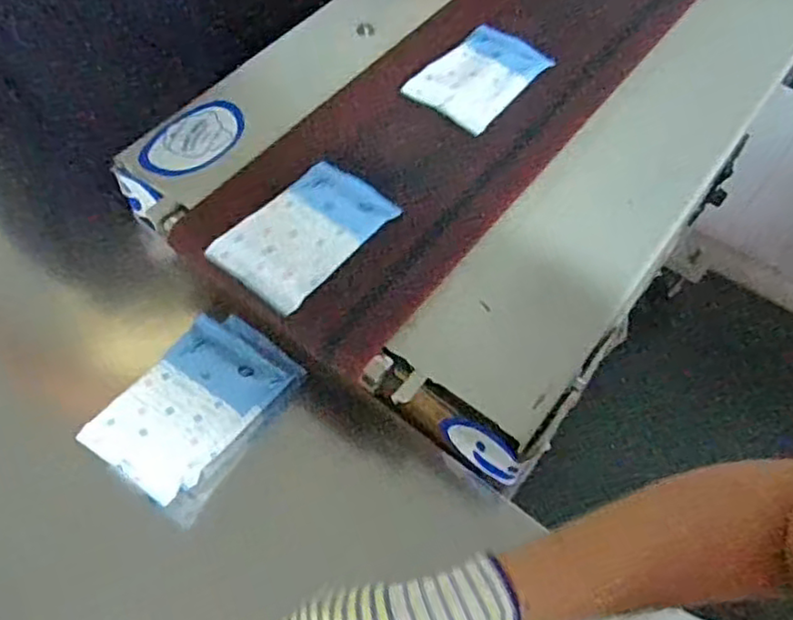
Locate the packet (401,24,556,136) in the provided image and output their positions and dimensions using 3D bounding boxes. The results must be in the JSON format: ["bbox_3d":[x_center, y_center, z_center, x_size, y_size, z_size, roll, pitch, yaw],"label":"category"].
[{"bbox_3d":[0.078,-0.222,0.645,0.085,0.010,0.131,35,65,17],"label":"packet"}]

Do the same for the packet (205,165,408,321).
[{"bbox_3d":[-0.070,-0.064,0.532,0.083,0.012,0.131,36,65,17],"label":"packet"}]

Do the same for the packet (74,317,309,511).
[{"bbox_3d":[-0.153,0.069,0.530,0.087,0.038,0.151,32,64,15],"label":"packet"}]

